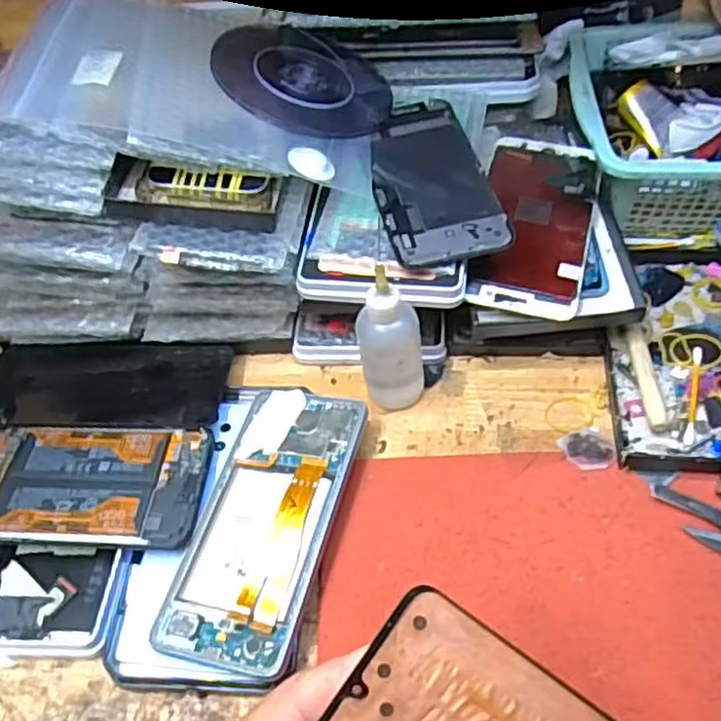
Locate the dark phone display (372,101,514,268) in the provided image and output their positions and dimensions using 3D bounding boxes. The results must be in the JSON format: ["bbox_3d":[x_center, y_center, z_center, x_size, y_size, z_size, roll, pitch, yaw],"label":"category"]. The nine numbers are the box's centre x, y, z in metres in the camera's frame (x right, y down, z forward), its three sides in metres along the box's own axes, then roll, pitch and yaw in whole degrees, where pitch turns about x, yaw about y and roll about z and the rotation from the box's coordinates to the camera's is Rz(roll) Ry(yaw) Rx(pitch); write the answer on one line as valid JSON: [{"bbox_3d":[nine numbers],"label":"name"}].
[{"bbox_3d":[0.042,-0.117,0.446,0.069,0.005,0.140,-12,57,-4],"label":"dark phone display"}]

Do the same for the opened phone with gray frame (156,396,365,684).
[{"bbox_3d":[-0.048,0.082,0.373,0.071,0.008,0.155,6,53,20],"label":"opened phone with gray frame"}]

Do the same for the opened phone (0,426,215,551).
[{"bbox_3d":[-0.167,0.069,0.400,0.159,0.012,0.073,-1,51,5],"label":"opened phone"}]

